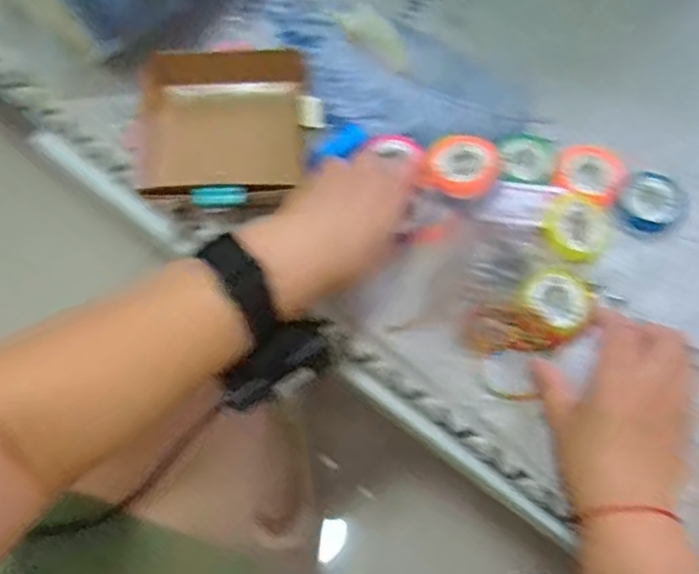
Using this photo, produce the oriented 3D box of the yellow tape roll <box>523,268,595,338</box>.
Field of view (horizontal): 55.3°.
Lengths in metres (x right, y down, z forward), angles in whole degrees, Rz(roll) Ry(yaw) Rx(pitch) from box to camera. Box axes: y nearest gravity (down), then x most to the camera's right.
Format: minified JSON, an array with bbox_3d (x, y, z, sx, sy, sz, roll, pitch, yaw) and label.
[{"bbox_3d":[0.154,0.008,0.485,0.047,0.013,0.048,-1,67,2],"label":"yellow tape roll"}]

